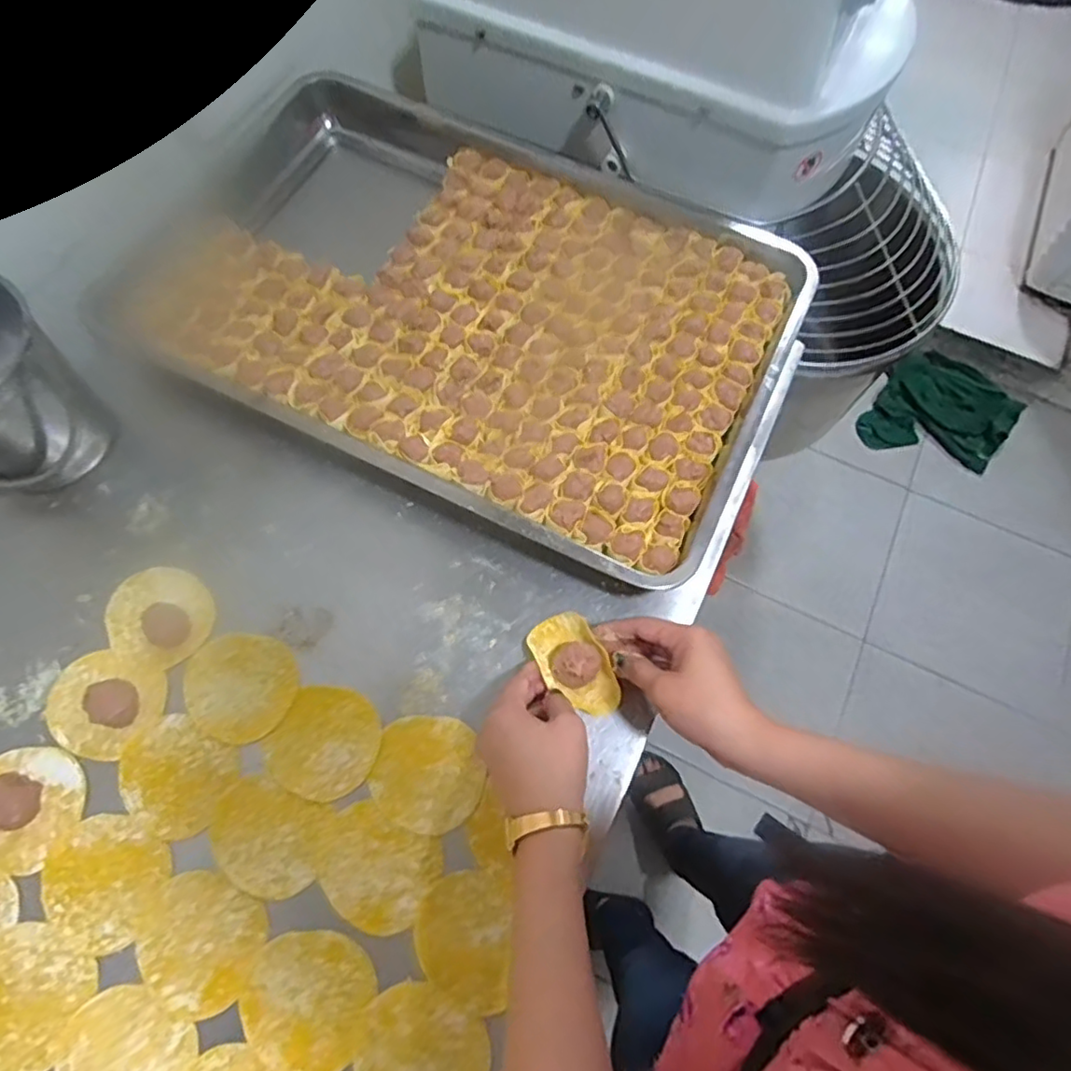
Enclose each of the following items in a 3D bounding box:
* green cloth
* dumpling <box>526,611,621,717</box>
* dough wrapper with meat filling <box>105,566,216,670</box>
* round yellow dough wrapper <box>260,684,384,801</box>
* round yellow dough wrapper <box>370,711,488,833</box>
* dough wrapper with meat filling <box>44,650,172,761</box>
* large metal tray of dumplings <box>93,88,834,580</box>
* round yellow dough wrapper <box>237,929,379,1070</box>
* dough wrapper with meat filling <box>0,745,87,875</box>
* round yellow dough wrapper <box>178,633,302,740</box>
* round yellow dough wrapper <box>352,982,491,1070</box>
[{"bbox_3d":[0.992,-0.297,1.537,0.306,0.030,0.306,33,83,8],"label":"green cloth"},{"bbox_3d":[0.029,0.099,0.484,0.045,0.032,0.084,-25,70,-13],"label":"dumpling"},{"bbox_3d":[-0.304,0.064,0.508,0.075,0.005,0.087,-38,74,-17],"label":"dough wrapper with meat filling"},{"bbox_3d":[-0.157,0.155,0.471,0.079,0.004,0.078,1,67,-2],"label":"round yellow dough wrapper"},{"bbox_3d":[-0.078,0.175,0.466,0.080,0.004,0.078,1,67,-2],"label":"round yellow dough wrapper"},{"bbox_3d":[-0.328,0.127,0.472,0.086,0.011,0.071,19,67,5],"label":"dough wrapper with meat filling"},{"bbox_3d":[-0.085,-0.235,0.611,0.636,0.056,0.400,26,68,8],"label":"large metal tray of dumplings"},{"bbox_3d":[-0.152,0.306,0.414,0.080,0.008,0.077,1,68,-4],"label":"round yellow dough wrapper"},{"bbox_3d":[-0.367,0.189,0.443,0.079,0.020,0.075,1,67,-2],"label":"dough wrapper with meat filling"},{"bbox_3d":[-0.230,0.115,0.489,0.090,0.005,0.077,24,68,7],"label":"round yellow dough wrapper"},{"bbox_3d":[-0.074,0.336,0.401,0.086,0.010,0.075,21,66,9],"label":"round yellow dough wrapper"}]

